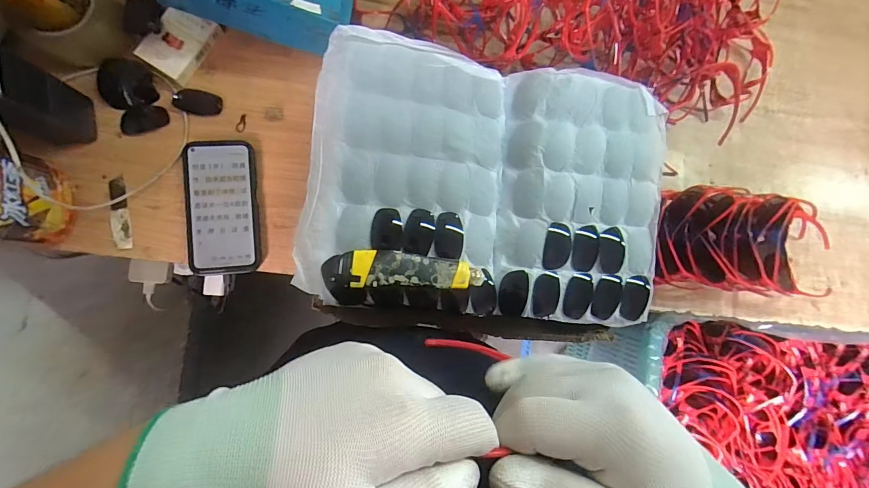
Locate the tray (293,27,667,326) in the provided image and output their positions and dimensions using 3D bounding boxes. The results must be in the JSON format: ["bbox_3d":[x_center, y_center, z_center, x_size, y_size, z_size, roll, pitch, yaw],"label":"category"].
[{"bbox_3d":[0.069,-0.061,0.446,0.398,0.070,0.284,6,86,-9],"label":"tray"}]

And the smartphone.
[{"bbox_3d":[-0.263,-0.046,0.485,0.079,0.017,0.165,-5,88,-10],"label":"smartphone"}]

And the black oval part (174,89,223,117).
[{"bbox_3d":[-0.295,-0.177,0.485,0.056,0.006,0.029,9,86,-9],"label":"black oval part"}]

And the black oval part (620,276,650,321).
[{"bbox_3d":[0.243,0.066,0.473,0.029,0.020,0.053,7,86,-9],"label":"black oval part"}]

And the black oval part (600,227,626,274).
[{"bbox_3d":[0.215,0.008,0.470,0.027,0.011,0.054,-2,88,-10],"label":"black oval part"}]

